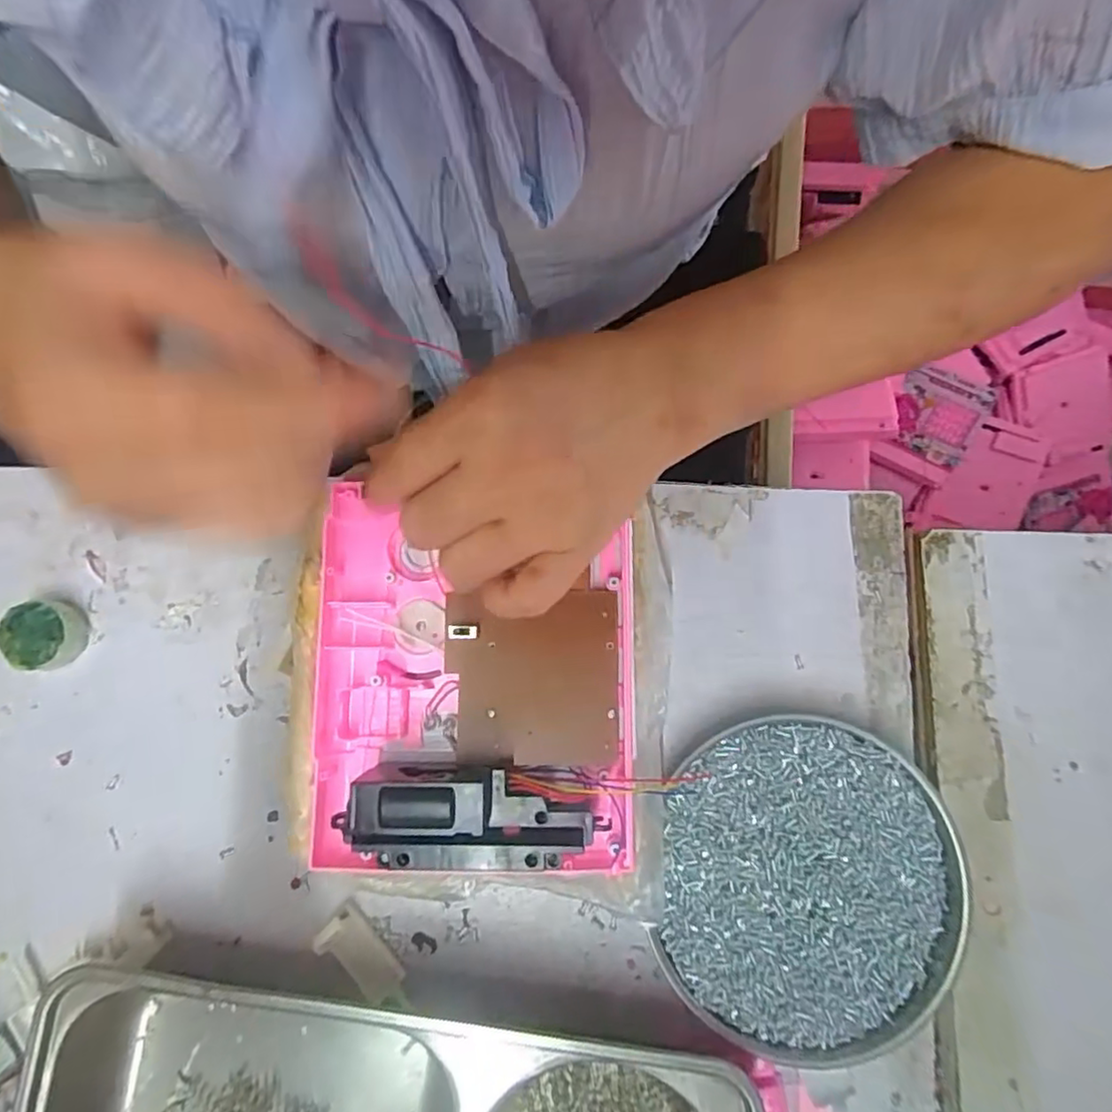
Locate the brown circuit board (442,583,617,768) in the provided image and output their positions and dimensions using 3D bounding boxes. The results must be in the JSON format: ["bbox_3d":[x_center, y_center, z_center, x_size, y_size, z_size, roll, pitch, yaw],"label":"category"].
[{"bbox_3d":[-0.010,0.051,0.269,0.072,0.005,0.070,-2,80,1],"label":"brown circuit board"}]

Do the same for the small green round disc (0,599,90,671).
[{"bbox_3d":[-0.247,0.038,0.306,0.031,0.016,0.032,0,80,1],"label":"small green round disc"}]

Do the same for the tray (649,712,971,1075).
[{"bbox_3d":[0.109,0.142,0.279,0.125,0.025,0.133,8,80,2],"label":"tray"}]

